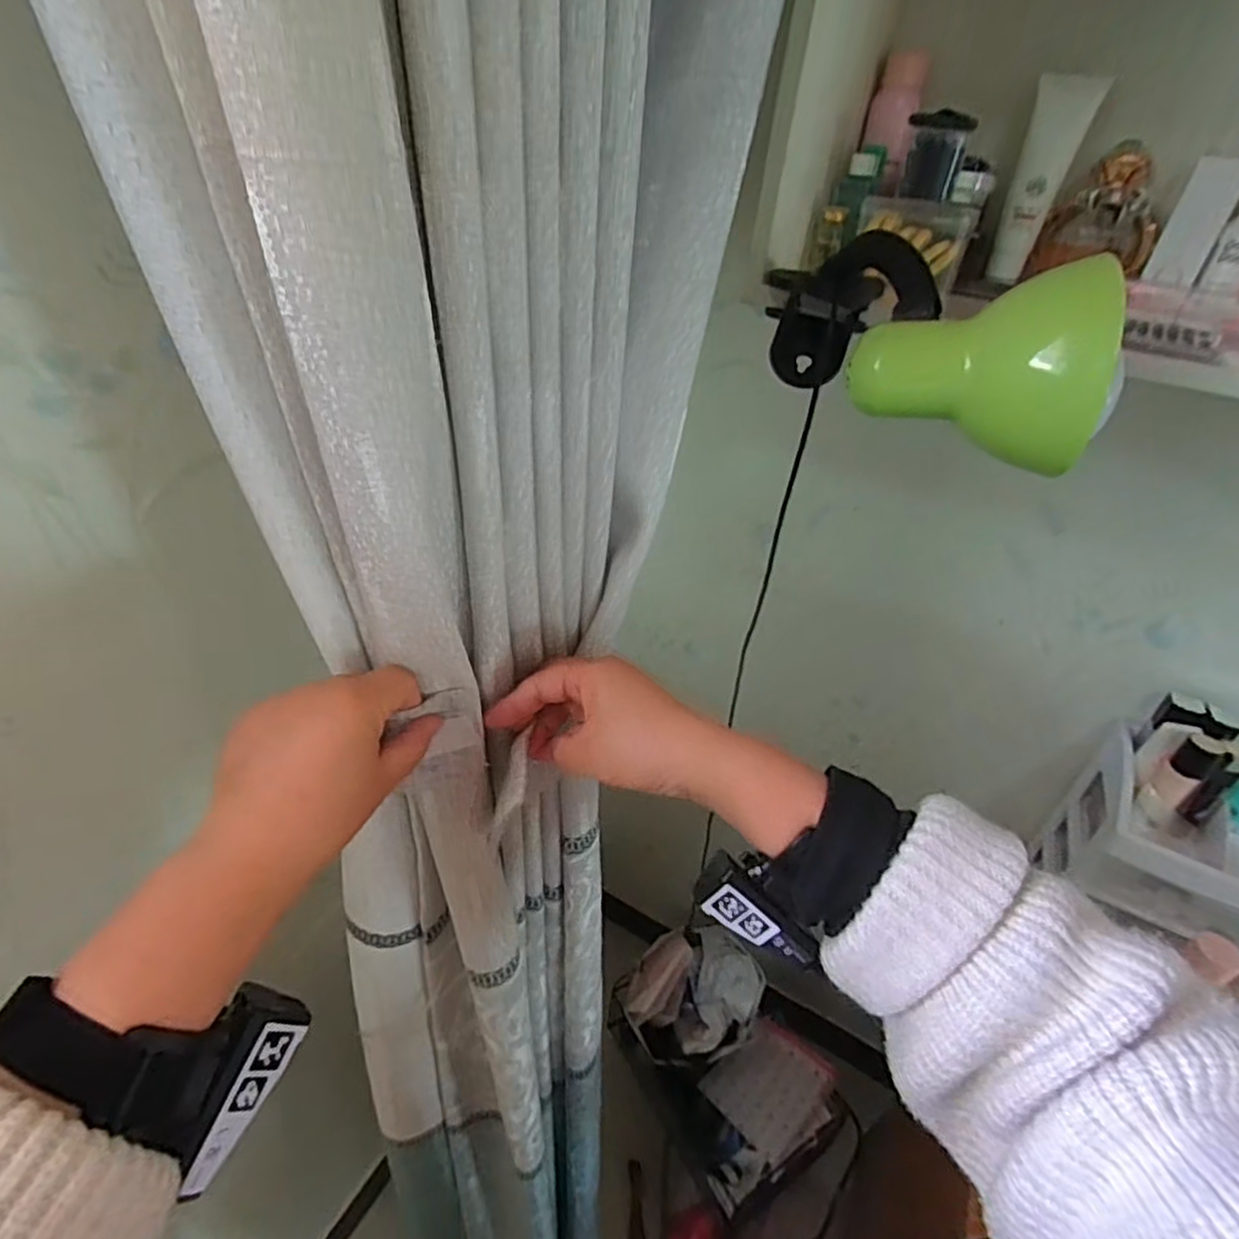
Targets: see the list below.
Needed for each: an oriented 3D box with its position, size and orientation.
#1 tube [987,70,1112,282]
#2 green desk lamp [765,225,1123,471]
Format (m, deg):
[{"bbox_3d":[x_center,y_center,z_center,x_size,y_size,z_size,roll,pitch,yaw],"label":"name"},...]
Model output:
[{"bbox_3d":[0.377,-0.393,0.598,0.048,0.152,0.028,19,36,17],"label":"tube"},{"bbox_3d":[0.187,-0.198,0.449,0.110,0.095,0.299,4,35,-4],"label":"green desk lamp"}]

